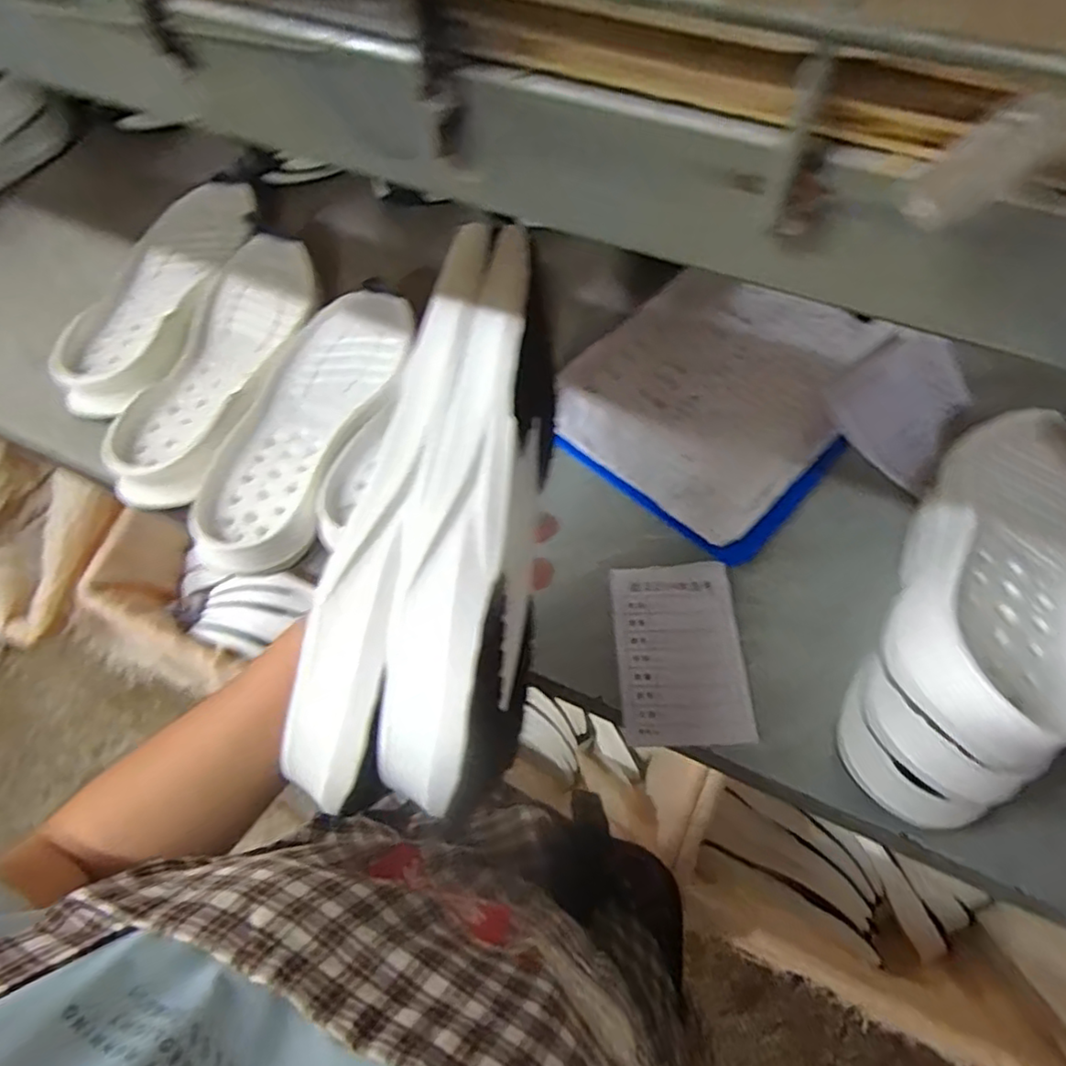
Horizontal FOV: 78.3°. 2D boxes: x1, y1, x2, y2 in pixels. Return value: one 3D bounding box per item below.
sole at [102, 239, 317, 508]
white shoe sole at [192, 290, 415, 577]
[{"bbox_3d":[-0.269,-0.153,0.569,0.108,0.040,0.300,12,62,7],"label":"sole"},{"bbox_3d":[-0.184,-0.096,0.529,0.105,0.031,0.280,12,62,7],"label":"white shoe sole"}]

